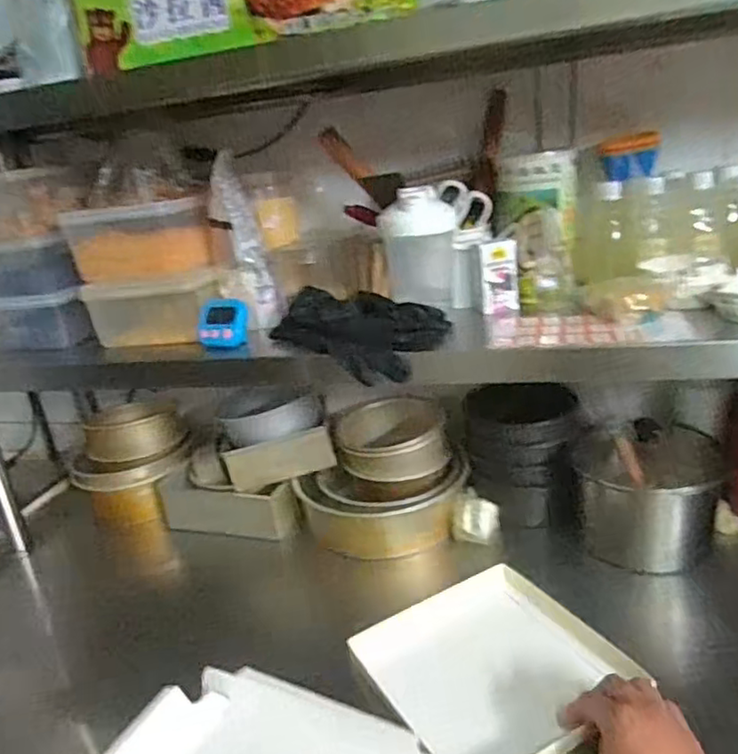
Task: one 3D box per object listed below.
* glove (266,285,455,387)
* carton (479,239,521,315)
[{"bbox_3d":[-0.009,-0.059,0.780,0.212,0.072,0.131,14,30,43],"label":"glove"},{"bbox_3d":[0.165,-0.125,0.801,0.046,0.085,0.031,-3,22,12],"label":"carton"}]

